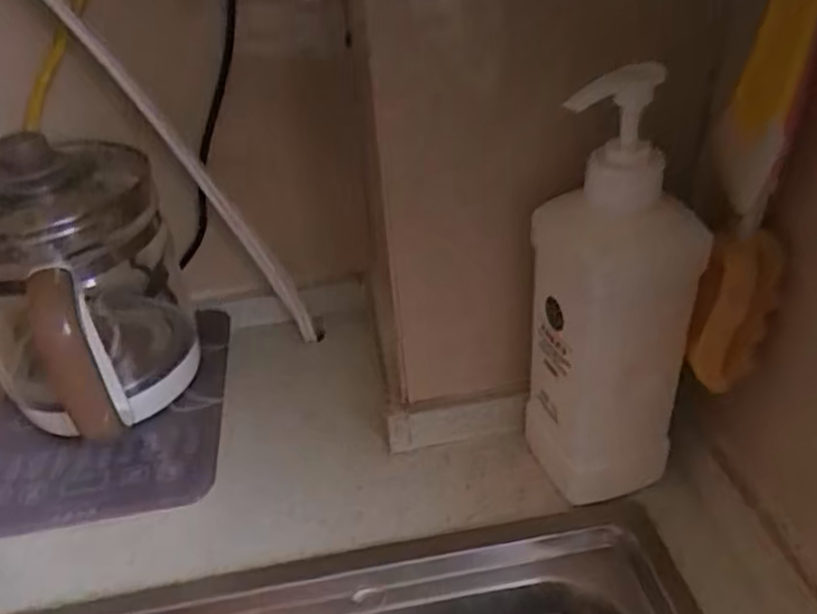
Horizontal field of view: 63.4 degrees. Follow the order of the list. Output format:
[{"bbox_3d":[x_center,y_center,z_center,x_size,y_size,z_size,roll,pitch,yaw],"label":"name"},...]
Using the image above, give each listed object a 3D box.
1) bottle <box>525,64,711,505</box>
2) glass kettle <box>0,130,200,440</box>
[{"bbox_3d":[0.123,0.003,0.409,0.075,0.283,0.066,-11,36,-9],"label":"bottle"},{"bbox_3d":[-0.243,-0.014,0.485,0.139,0.204,0.190,-17,37,-17],"label":"glass kettle"}]

